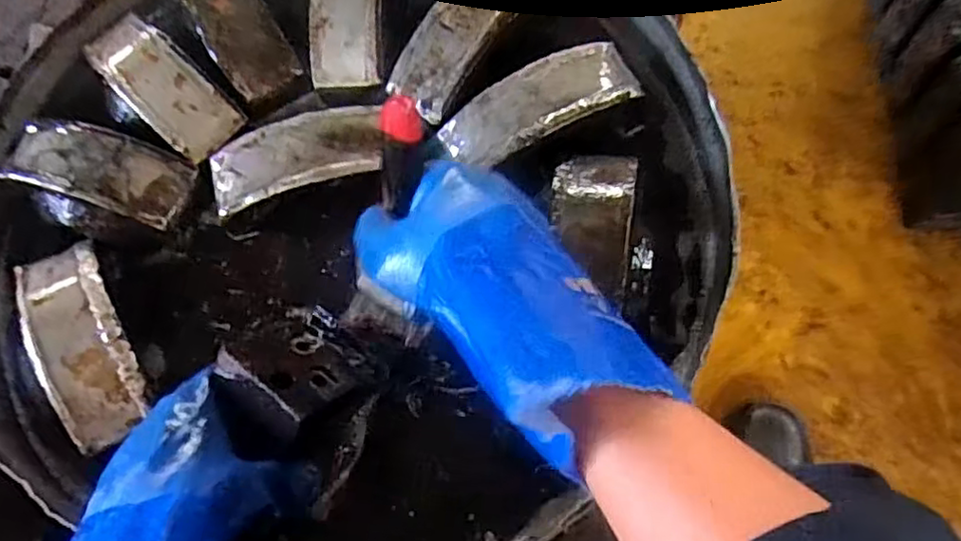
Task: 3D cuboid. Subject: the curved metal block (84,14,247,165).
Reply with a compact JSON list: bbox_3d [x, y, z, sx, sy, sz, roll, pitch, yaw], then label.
[{"bbox_3d":[-0.261,-0.153,0.547,0.148,0.024,0.055,41,78,17],"label":"curved metal block"}]

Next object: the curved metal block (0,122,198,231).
[{"bbox_3d":[-0.300,-0.080,0.524,0.142,0.026,0.059,15,72,10],"label":"curved metal block"}]

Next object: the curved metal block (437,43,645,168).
[{"bbox_3d":[0.047,-0.126,0.521,0.151,0.034,0.059,-26,70,-5],"label":"curved metal block"}]

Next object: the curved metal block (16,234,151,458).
[{"bbox_3d":[-0.285,0.049,0.480,0.055,0.023,0.151,-30,71,-6],"label":"curved metal block"}]

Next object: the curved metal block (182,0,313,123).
[{"bbox_3d":[-0.200,-0.198,0.561,0.057,0.024,0.135,-31,87,-10],"label":"curved metal block"}]

